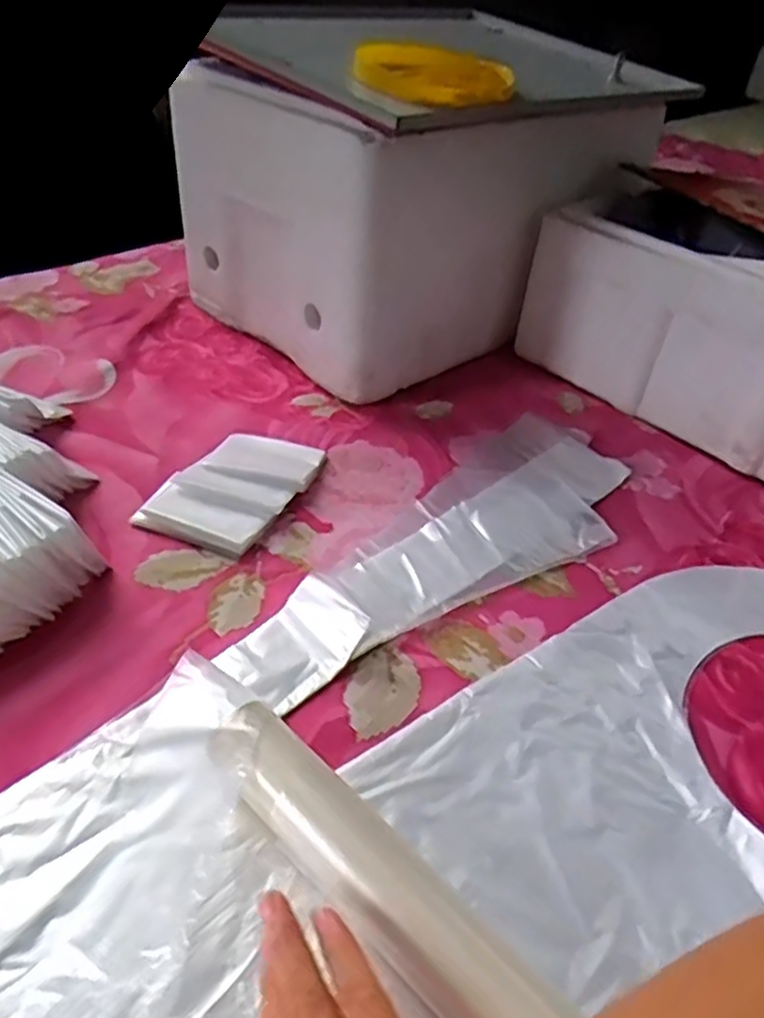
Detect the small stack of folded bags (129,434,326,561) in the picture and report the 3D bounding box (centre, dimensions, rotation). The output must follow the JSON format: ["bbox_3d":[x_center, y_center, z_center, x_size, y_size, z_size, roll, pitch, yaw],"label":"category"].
[{"bbox_3d":[-0.110,-0.019,0.559,0.085,0.018,0.138,22,42,17],"label":"small stack of folded bags"}]

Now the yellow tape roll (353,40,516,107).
[{"bbox_3d":[0.041,-0.343,0.570,0.124,0.024,0.124,8,40,0],"label":"yellow tape roll"}]

